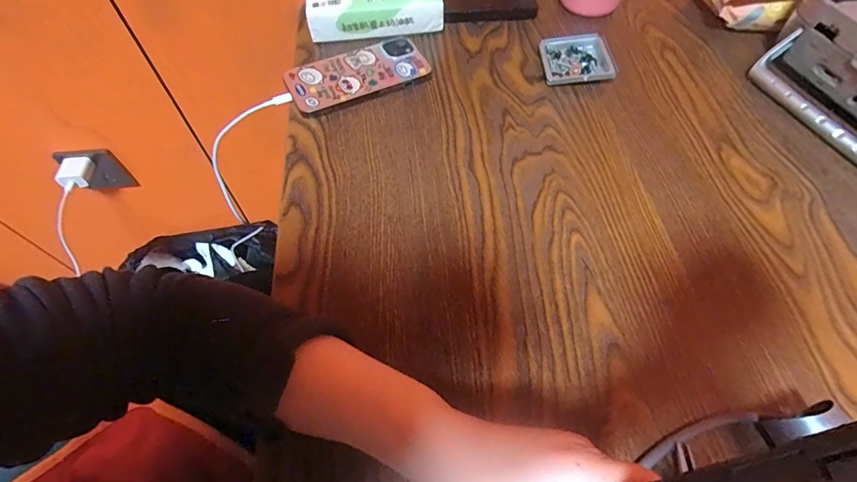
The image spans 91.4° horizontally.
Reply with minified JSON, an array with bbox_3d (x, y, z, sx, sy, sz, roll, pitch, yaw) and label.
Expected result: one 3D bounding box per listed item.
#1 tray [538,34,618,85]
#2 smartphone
[{"bbox_3d":[0.156,-0.188,0.437,0.074,0.015,0.069,-5,61,-4],"label":"tray"},{"bbox_3d":[-0.072,-0.172,0.429,0.137,0.016,0.065,-21,63,-13],"label":"smartphone"}]

